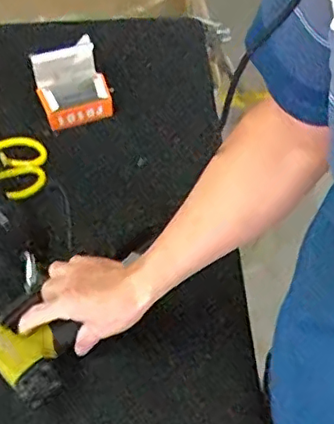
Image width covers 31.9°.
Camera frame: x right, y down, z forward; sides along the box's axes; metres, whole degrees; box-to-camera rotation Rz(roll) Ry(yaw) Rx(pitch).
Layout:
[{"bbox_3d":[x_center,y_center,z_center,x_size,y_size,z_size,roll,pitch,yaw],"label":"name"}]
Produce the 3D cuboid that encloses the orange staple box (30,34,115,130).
[{"bbox_3d":[-0.150,-0.199,0.920,0.107,0.072,0.102,-19,58,-13],"label":"orange staple box"}]

